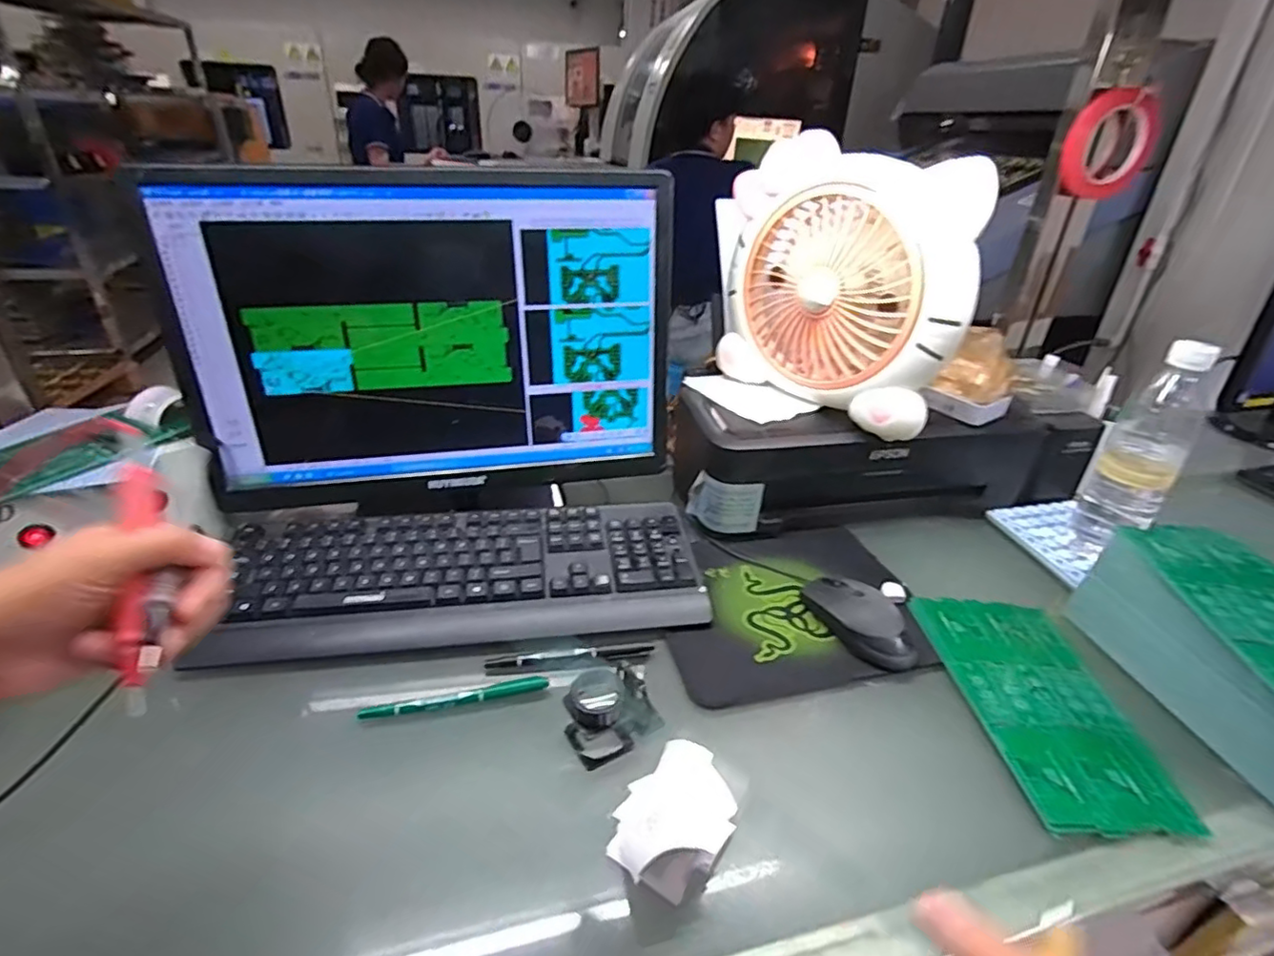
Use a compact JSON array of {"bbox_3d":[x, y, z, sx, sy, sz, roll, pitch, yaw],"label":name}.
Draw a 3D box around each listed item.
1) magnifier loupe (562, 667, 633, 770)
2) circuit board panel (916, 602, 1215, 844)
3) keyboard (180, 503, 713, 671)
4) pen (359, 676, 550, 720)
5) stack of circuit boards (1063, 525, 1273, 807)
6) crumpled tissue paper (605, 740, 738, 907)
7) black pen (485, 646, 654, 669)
[{"bbox_3d":[-0.028,0.172,0.442,0.042,0.052,0.042,-14,35,-26],"label":"magnifier loupe"},{"bbox_3d":[0.329,0.179,0.504,0.124,0.006,0.222,2,31,-2],"label":"circuit board panel"},{"bbox_3d":[-0.161,0.089,0.583,0.442,0.035,0.166,-3,31,-9],"label":"keyboard"},{"bbox_3d":[-0.140,0.170,0.478,0.139,0.007,0.015,-6,32,-15],"label":"pen"},{"bbox_3d":[0.481,0.143,0.480,0.127,0.093,0.219,2,31,-2],"label":"stack of circuit boards"},{"bbox_3d":[0.026,0.215,0.397,0.069,0.032,0.101,22,36,29],"label":"crumpled tissue paper"},{"bbox_3d":[-0.056,0.150,0.518,0.140,0.009,0.009,-3,31,-9],"label":"black pen"}]

